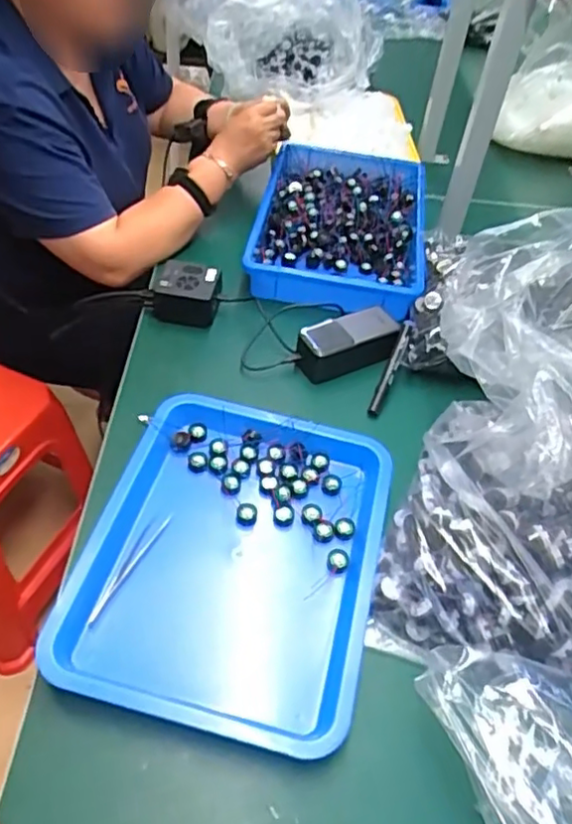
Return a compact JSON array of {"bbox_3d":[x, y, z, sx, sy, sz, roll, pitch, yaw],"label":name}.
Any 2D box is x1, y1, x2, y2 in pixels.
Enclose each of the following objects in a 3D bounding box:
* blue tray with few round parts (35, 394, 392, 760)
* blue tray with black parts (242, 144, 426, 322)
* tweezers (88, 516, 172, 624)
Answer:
[{"bbox_3d":[-0.047,0.131,0.605,0.261,0.042,0.327,13,48,7],"label":"blue tray with few round parts"},{"bbox_3d":[0.085,-0.285,0.970,0.245,0.053,0.402,9,48,2],"label":"blue tray with black parts"},{"bbox_3d":[-0.146,0.143,0.588,0.015,0.012,0.118,22,50,15],"label":"tweezers"}]

